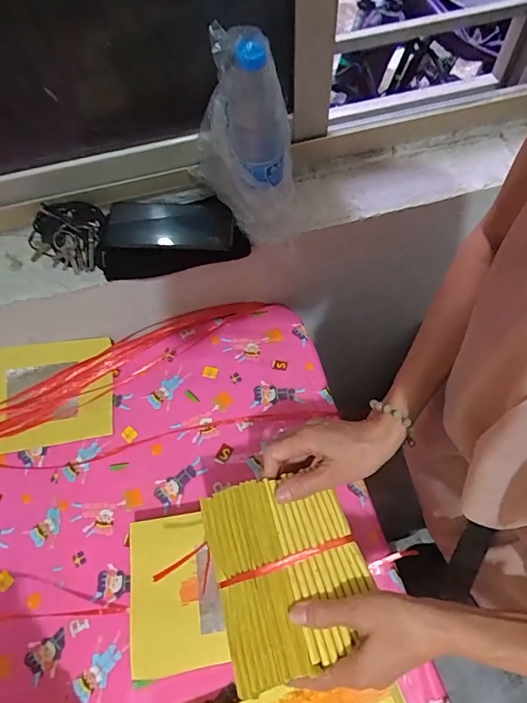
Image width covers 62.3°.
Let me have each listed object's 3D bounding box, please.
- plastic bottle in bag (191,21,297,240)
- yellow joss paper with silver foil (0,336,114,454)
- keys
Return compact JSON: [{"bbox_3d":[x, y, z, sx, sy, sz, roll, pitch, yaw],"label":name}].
[{"bbox_3d":[-0.013,-0.257,0.540,0.131,0.232,0.086,39,69,21],"label":"plastic bottle in bag"},{"bbox_3d":[-0.348,0.060,0.645,0.233,0.044,0.160,-11,61,-3],"label":"yellow joss paper with silver foil"},{"bbox_3d":[-0.279,-0.169,0.616,0.096,0.057,0.090,10,62,8],"label":"keys"}]

